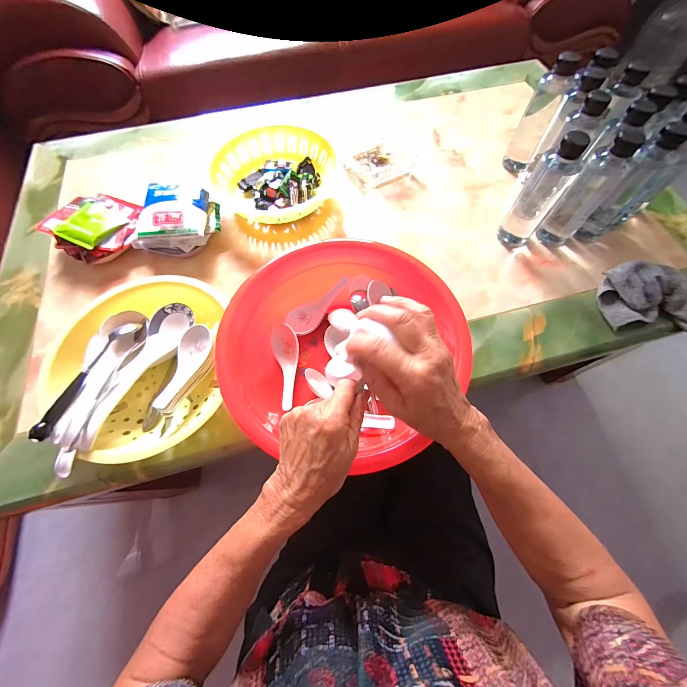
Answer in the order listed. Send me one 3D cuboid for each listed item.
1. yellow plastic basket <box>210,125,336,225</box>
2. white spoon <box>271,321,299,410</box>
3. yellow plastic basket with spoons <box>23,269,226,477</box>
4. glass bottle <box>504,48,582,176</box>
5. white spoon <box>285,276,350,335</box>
[{"bbox_3d":[-0.138,-0.319,0.572,0.217,0.058,0.221,-1,66,1],"label":"yellow plastic basket"},{"bbox_3d":[-0.078,0.032,0.430,0.038,0.029,0.123,-13,67,-4],"label":"white spoon"},{"bbox_3d":[-0.279,0.029,0.416,0.216,0.075,0.259,-7,66,-1],"label":"yellow plastic basket with spoons"},{"bbox_3d":[0.345,-0.396,0.538,0.049,0.172,0.056,24,69,12],"label":"glass bottle"},{"bbox_3d":[-0.035,-0.059,0.459,0.113,0.021,0.046,-40,70,7],"label":"white spoon"}]

